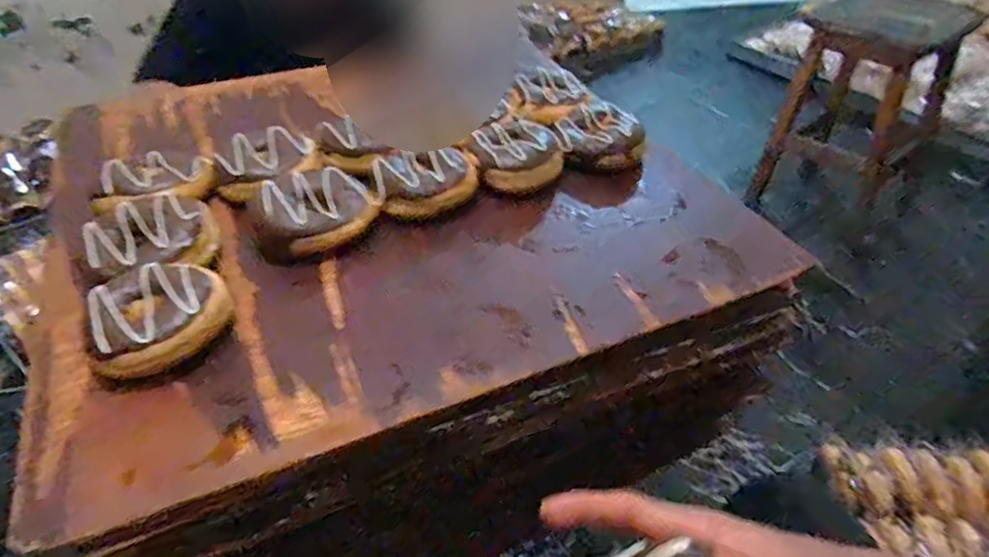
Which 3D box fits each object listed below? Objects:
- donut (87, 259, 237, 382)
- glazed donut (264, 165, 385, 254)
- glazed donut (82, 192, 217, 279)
[{"bbox_3d":[-0.233,0.031,0.429,0.091,0.048,0.083,-17,43,-14],"label":"donut"},{"bbox_3d":[-0.151,-0.060,0.526,0.081,0.044,0.088,-2,42,2],"label":"glazed donut"},{"bbox_3d":[-0.274,-0.032,0.486,0.088,0.029,0.084,-21,45,-18],"label":"glazed donut"}]

